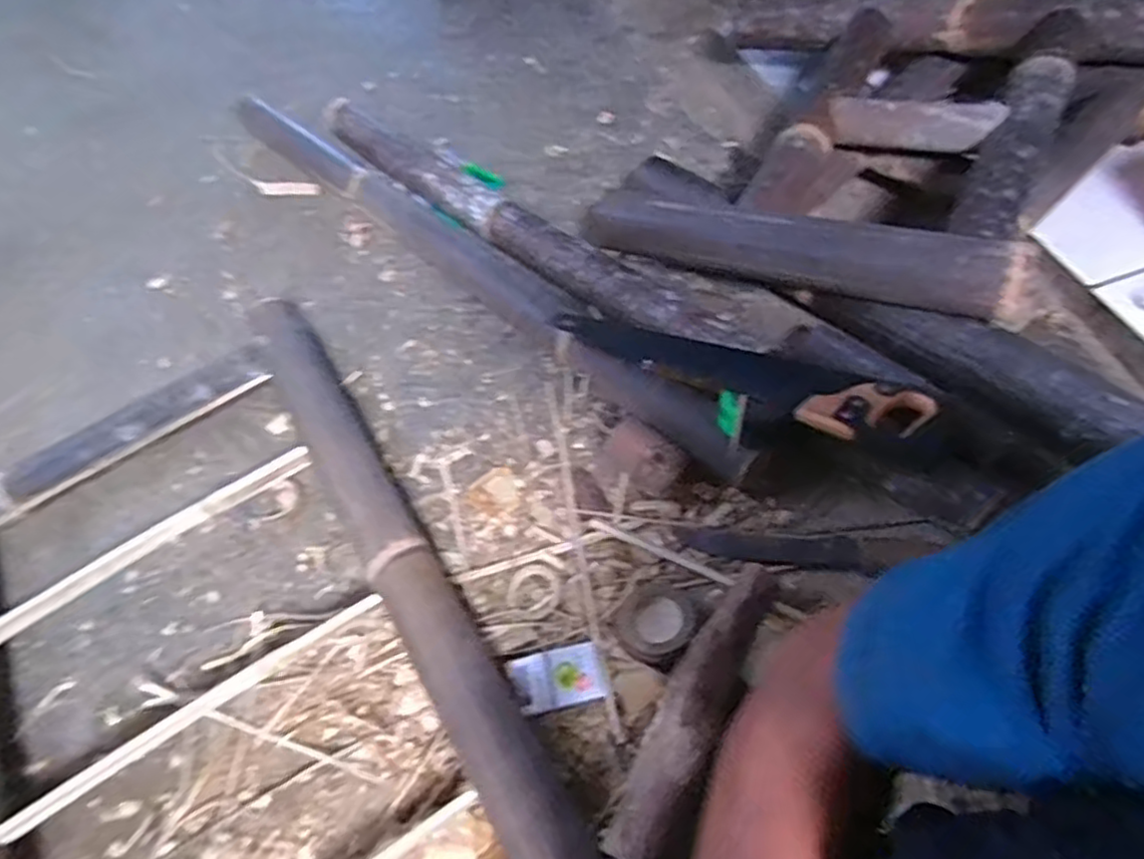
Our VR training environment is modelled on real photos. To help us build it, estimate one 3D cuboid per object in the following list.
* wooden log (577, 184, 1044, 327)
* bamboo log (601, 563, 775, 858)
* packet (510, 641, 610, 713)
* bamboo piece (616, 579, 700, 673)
[{"bbox_3d":[0.251,-0.224,0.806,0.522,0.083,0.099,20,62,29],"label":"wooden log"},{"bbox_3d":[0.117,0.261,0.642,0.056,0.059,0.288,23,62,20],"label":"bamboo log"},{"bbox_3d":[-0.014,0.251,0.683,0.089,0.005,0.056,-11,65,-4],"label":"packet"},{"bbox_3d":[0.093,0.195,0.698,0.074,0.039,0.086,36,68,26],"label":"bamboo piece"}]

